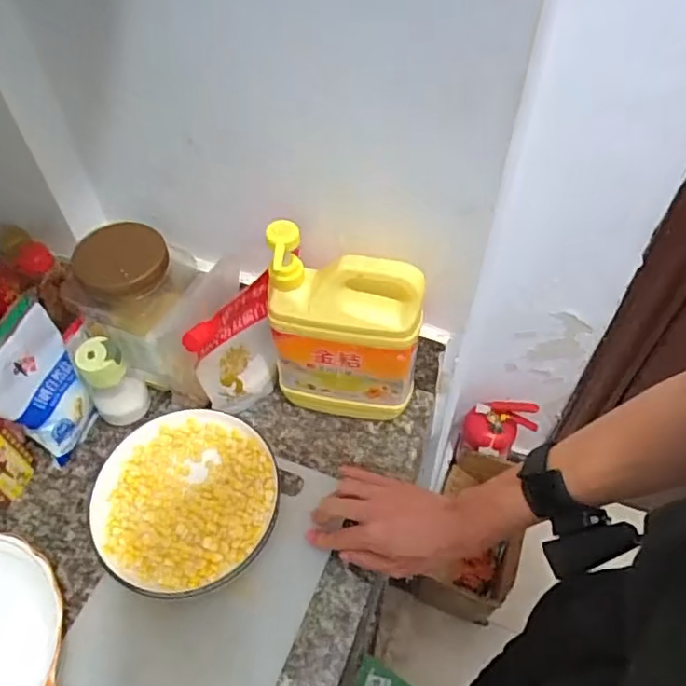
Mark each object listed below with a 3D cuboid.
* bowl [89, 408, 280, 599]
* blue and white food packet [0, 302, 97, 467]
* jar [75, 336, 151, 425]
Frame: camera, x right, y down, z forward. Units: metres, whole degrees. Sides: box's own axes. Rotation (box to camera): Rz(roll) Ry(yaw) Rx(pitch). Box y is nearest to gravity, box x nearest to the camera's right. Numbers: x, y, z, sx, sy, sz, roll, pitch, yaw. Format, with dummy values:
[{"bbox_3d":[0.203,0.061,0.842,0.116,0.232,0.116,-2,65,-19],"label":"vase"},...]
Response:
[{"bbox_3d":[-0.161,0.163,0.617,0.183,0.054,0.178,-1,53,1],"label":"bowl"},{"bbox_3d":[-0.309,0.045,0.641,0.054,0.120,0.106,15,55,12],"label":"blue and white food packet"},{"bbox_3d":[-0.254,0.040,0.667,0.055,0.104,0.055,-1,53,1],"label":"jar"}]

